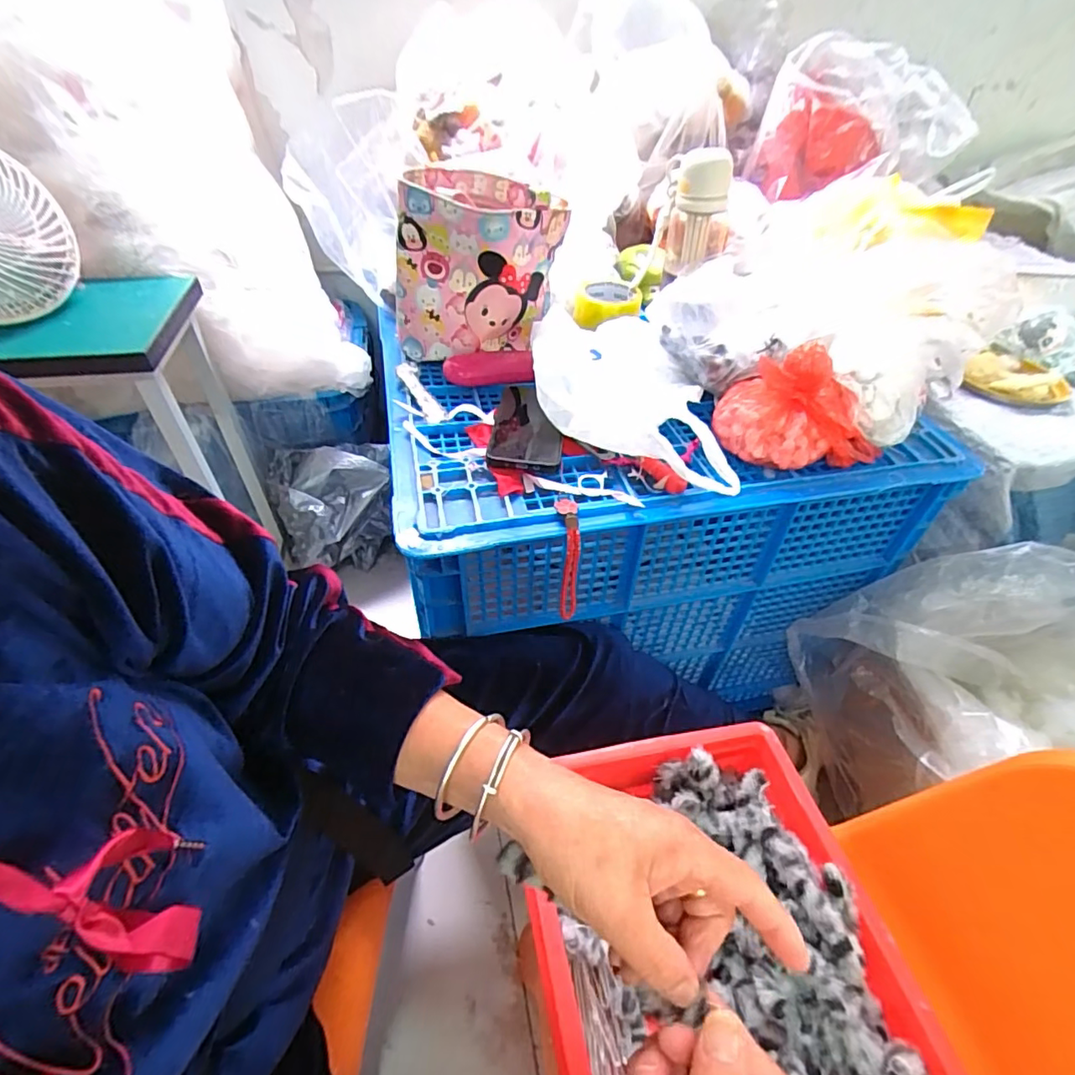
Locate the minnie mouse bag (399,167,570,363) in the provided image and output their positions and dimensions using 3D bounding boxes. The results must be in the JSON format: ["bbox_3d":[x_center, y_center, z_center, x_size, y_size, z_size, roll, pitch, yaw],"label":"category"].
[{"bbox_3d":[-0.076,-0.355,0.719,0.212,0.183,0.143,2,46,-1],"label":"minnie mouse bag"}]

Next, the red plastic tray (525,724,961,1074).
[{"bbox_3d":[0.138,0.332,0.383,0.243,0.084,0.368,-7,46,-10],"label":"red plastic tray"}]

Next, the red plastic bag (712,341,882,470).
[{"bbox_3d":[0.285,-0.144,0.584,0.171,0.100,0.111,13,46,10],"label":"red plastic bag"}]

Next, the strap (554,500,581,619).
[{"bbox_3d":[0.030,0.025,0.569,0.022,0.127,0.063,-1,46,-4],"label":"strap"}]

